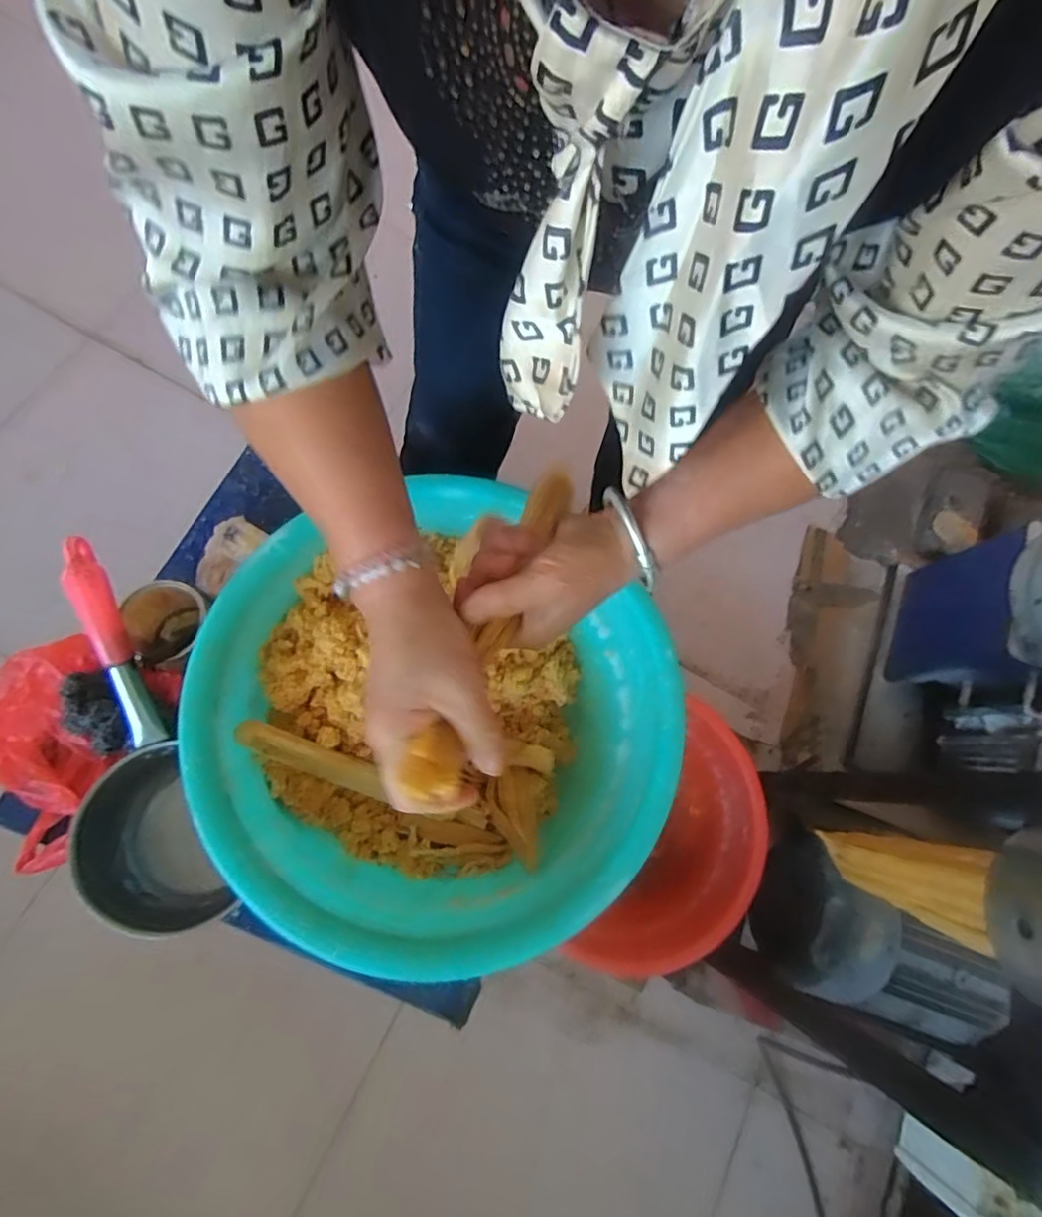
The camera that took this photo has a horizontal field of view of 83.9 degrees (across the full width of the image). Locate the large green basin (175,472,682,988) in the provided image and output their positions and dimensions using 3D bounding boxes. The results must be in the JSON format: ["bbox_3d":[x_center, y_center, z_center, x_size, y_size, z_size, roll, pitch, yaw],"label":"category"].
[{"bbox_3d":[-0.074,0.111,0.560,0.412,0.184,0.379,0,73,-1],"label":"large green basin"}]

